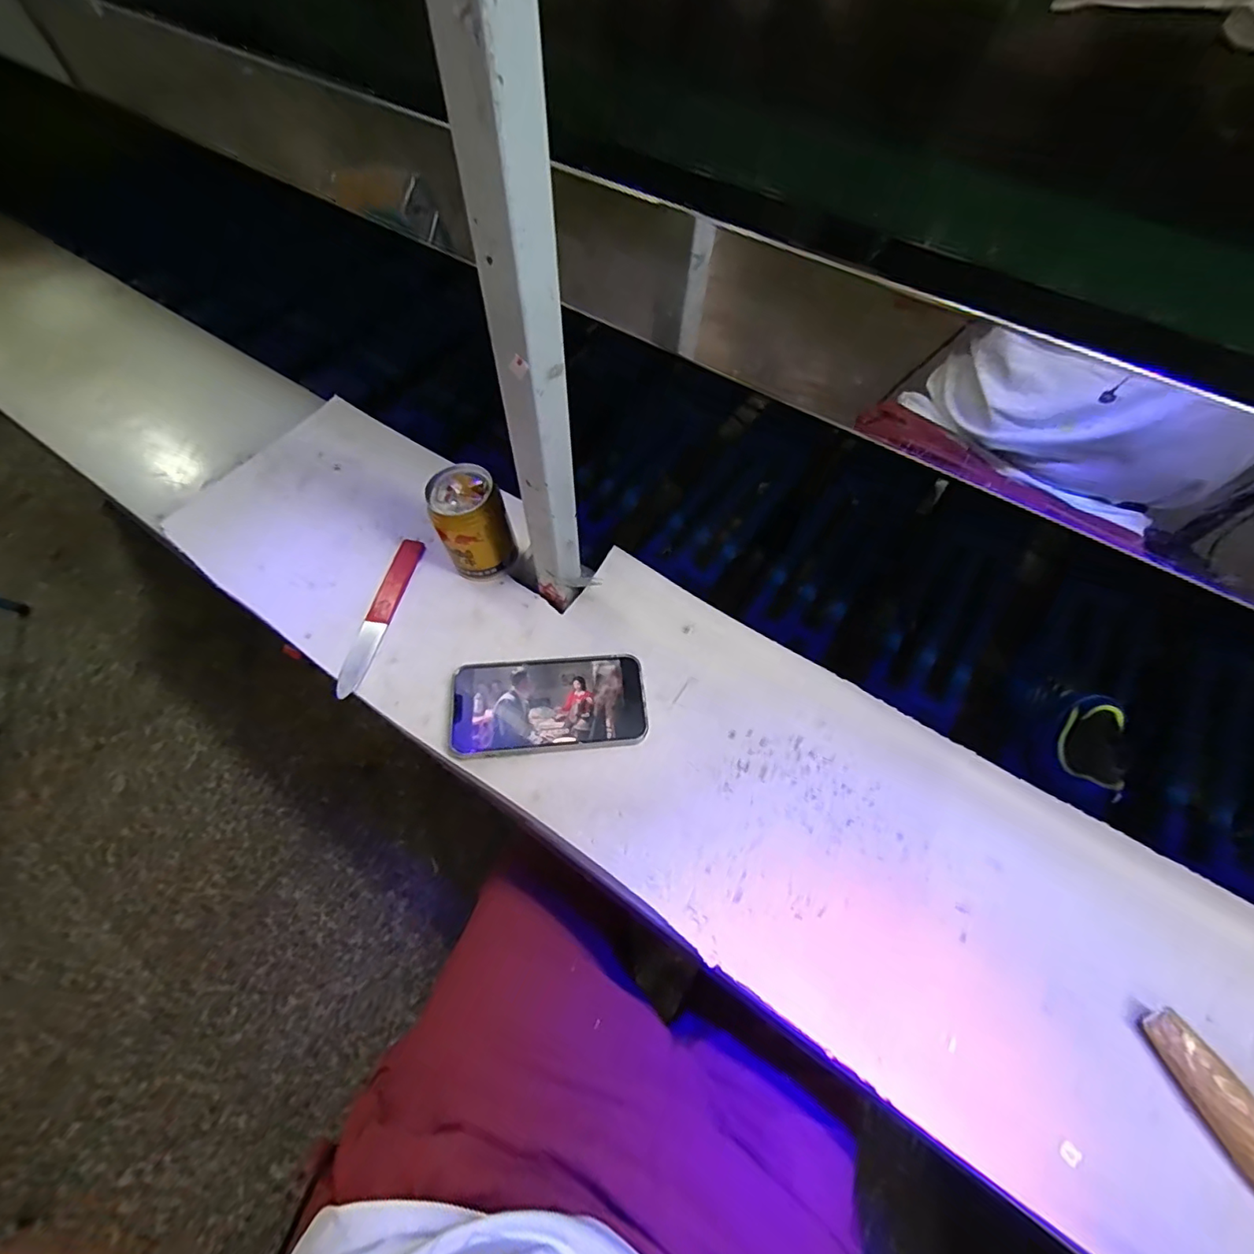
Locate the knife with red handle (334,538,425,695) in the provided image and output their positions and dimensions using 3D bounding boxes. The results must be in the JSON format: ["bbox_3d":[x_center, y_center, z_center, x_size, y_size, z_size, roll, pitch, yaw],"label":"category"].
[{"bbox_3d":[-0.231,-0.015,0.524,0.025,0.008,0.169,10,63,6],"label":"knife with red handle"}]

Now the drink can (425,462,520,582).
[{"bbox_3d":[-0.141,-0.094,0.520,0.065,0.095,0.062,1,60,-1],"label":"drink can"}]

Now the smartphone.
[{"bbox_3d":[-0.066,0.064,0.480,0.161,0.013,0.085,-5,63,-2],"label":"smartphone"}]

